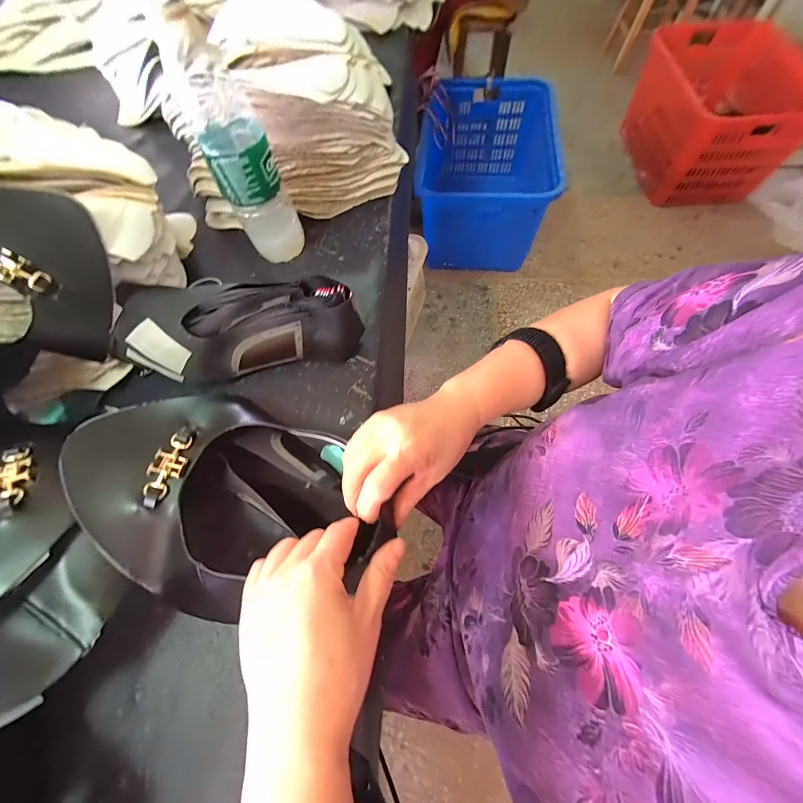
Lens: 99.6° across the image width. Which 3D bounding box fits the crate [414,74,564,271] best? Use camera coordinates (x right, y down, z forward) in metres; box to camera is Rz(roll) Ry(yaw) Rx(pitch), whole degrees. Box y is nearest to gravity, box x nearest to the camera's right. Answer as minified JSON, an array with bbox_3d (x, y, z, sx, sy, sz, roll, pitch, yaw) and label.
[{"bbox_3d":[0.304,-0.819,1.265,0.463,0.355,0.628,6,67,6],"label":"crate"}]

